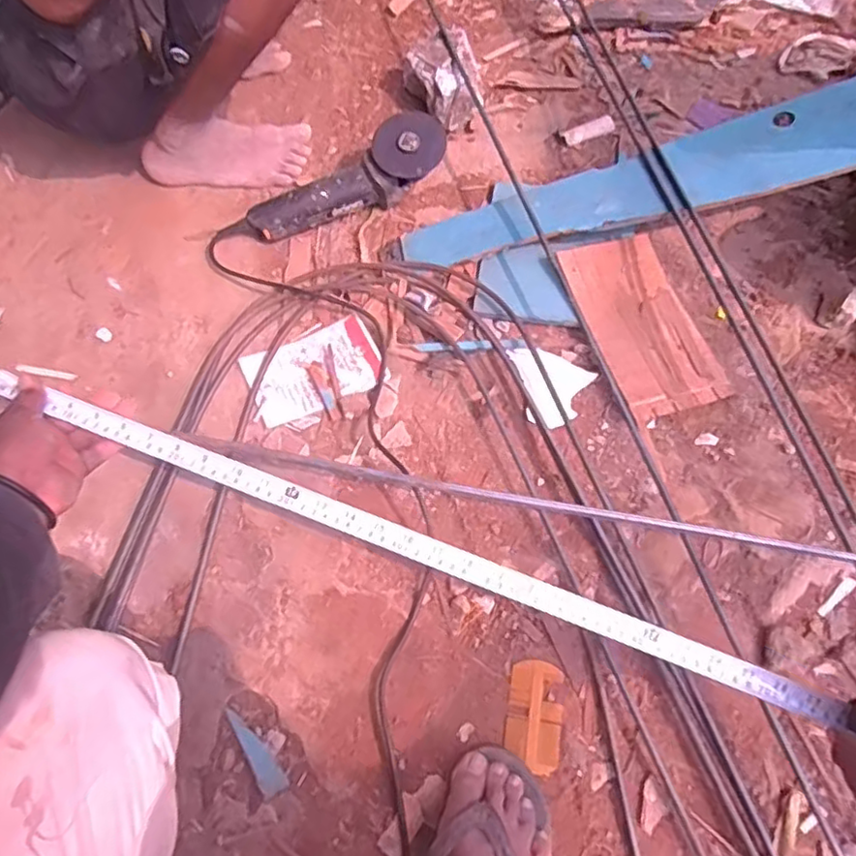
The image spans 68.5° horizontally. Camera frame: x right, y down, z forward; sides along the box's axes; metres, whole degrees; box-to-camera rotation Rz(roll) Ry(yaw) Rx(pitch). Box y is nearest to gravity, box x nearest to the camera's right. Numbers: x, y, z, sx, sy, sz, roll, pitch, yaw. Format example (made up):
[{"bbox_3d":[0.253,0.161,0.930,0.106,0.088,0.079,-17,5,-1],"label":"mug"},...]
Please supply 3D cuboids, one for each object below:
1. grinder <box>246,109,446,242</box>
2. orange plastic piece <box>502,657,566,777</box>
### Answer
[{"bbox_3d":[-0.109,-0.341,0.891,0.284,0.079,0.087,-25,69,9],"label":"grinder"},{"bbox_3d":[0.110,0.294,0.643,0.055,0.008,0.103,9,70,6],"label":"orange plastic piece"}]

